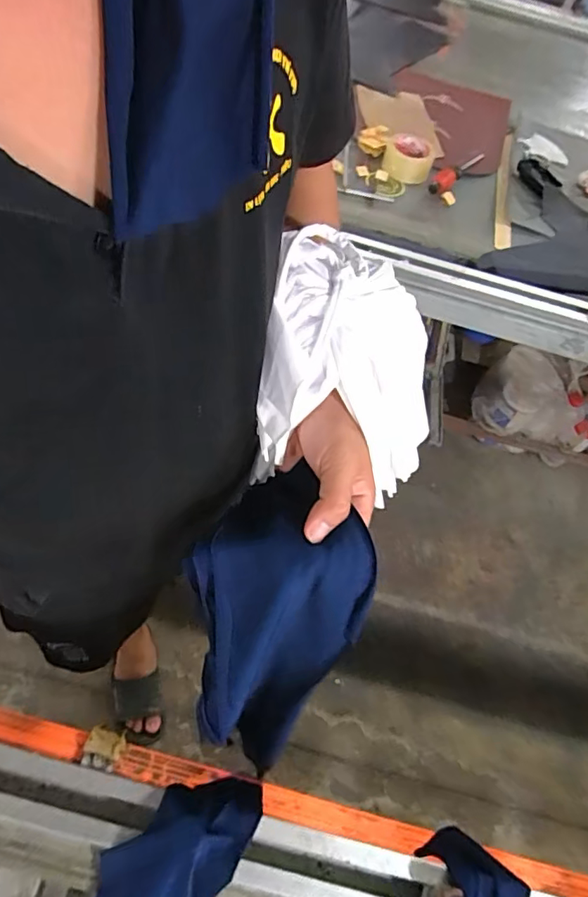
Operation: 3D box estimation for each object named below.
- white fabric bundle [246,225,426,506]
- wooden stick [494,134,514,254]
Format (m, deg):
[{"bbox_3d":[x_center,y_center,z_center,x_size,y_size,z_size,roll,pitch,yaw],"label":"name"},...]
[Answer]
[{"bbox_3d":[0.046,-0.057,0.397,0.131,0.136,0.128,11,58,2],"label":"white fabric bundle"},{"bbox_3d":[0.447,-0.559,1.100,0.030,0.015,0.408,15,58,-1],"label":"wooden stick"}]

